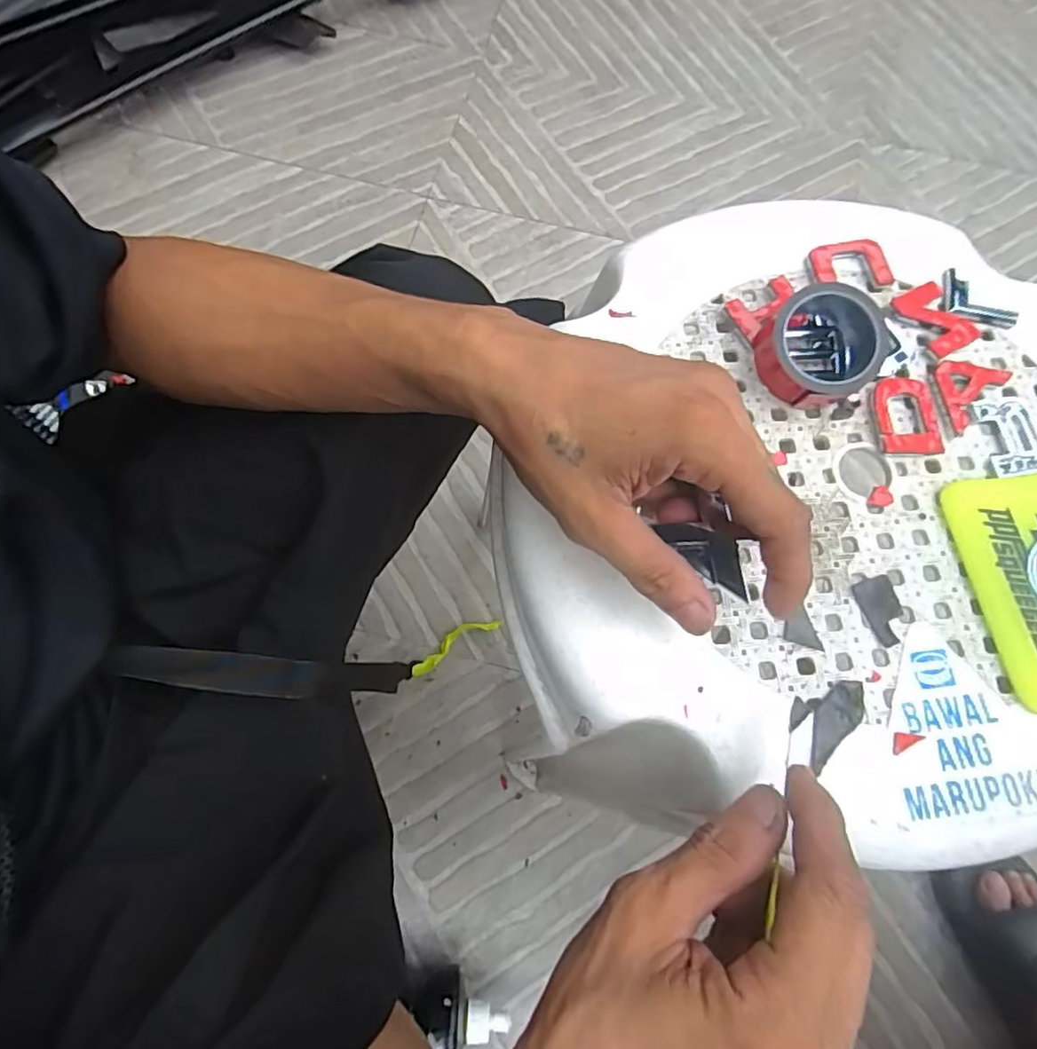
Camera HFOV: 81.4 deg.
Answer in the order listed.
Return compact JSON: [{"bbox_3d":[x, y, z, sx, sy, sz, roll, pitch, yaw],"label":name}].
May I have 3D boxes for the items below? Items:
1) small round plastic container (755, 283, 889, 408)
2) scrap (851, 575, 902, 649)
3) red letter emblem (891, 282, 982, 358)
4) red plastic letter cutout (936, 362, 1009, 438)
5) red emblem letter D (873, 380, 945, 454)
[{"bbox_3d":[0.136,-0.079,0.268,0.048,0.035,0.047,-34,77,-11],"label":"small round plastic container"},{"bbox_3d":[0.153,0.036,0.251,0.017,0.004,0.028,-16,75,-6],"label":"scrap"},{"bbox_3d":[0.202,-0.100,0.290,0.026,0.005,0.037,-33,77,-10],"label":"red letter emblem"},{"bbox_3d":[0.207,-0.064,0.282,0.041,0.004,0.027,-43,79,-12],"label":"red plastic letter cutout"},{"bbox_3d":[0.178,-0.049,0.275,0.027,0.007,0.037,1,74,-1],"label":"red emblem letter D"}]

